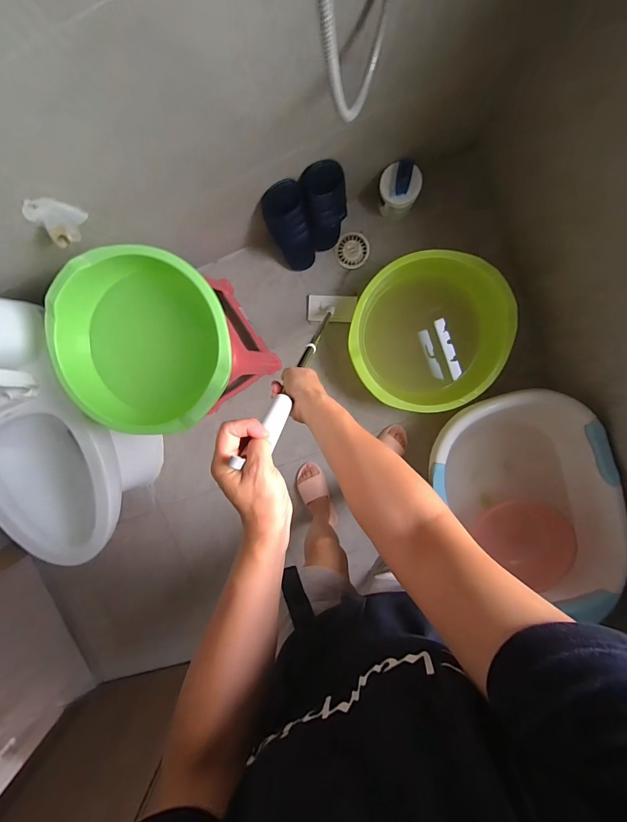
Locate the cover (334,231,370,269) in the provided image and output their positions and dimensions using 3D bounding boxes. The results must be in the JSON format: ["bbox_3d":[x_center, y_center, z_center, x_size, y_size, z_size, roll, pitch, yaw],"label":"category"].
[{"bbox_3d":[0.134,-0.542,1.157,0.108,0.015,0.110,24,99,0],"label":"cover"}]

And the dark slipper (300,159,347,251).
[{"bbox_3d":[0.038,-0.561,0.985,0.117,0.300,0.084,-8,71,5],"label":"dark slipper"}]

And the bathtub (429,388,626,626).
[{"bbox_3d":[0.679,0.313,1.128,0.509,0.214,0.757,-18,97,6],"label":"bathtub"}]

